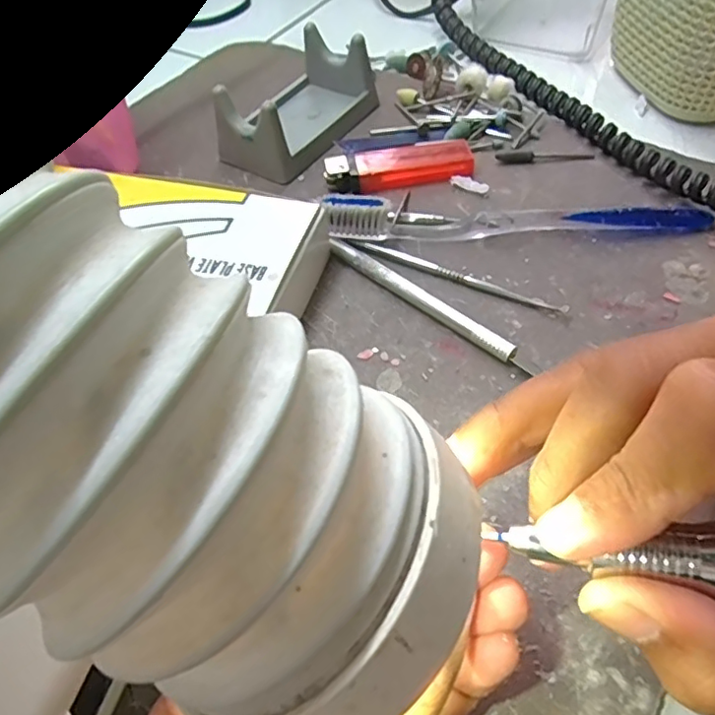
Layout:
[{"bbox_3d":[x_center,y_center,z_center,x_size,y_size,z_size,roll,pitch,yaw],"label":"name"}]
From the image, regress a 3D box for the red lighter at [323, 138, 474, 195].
[{"bbox_3d":[0.022,-0.104,0.311,0.078,0.010,0.024,-8,53,-1],"label":"red lighter"}]

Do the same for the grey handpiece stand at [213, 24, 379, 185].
[{"bbox_3d":[-0.035,-0.149,0.336,0.058,0.041,0.096,24,59,21],"label":"grey handpiece stand"}]

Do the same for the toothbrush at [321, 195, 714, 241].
[{"bbox_3d":[0.076,-0.068,0.274,0.178,0.024,0.021,-4,53,2],"label":"toothbrush"}]

